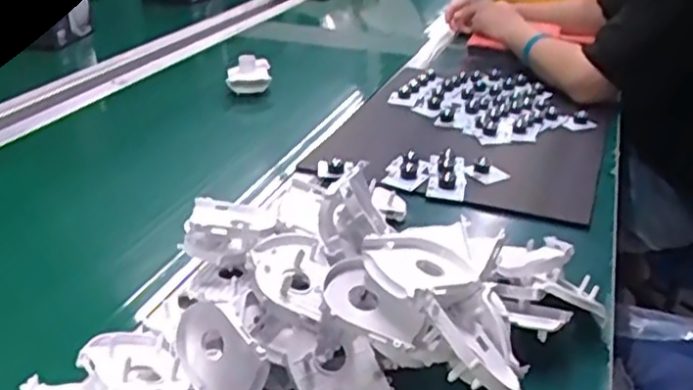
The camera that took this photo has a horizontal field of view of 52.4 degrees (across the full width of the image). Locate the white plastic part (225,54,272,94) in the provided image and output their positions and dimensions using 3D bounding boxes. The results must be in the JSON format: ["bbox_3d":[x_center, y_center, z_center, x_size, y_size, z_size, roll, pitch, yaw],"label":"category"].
[{"bbox_3d":[-0.159,-0.195,1.144,0.068,0.056,0.051,-4,28,-10],"label":"white plastic part"}]

